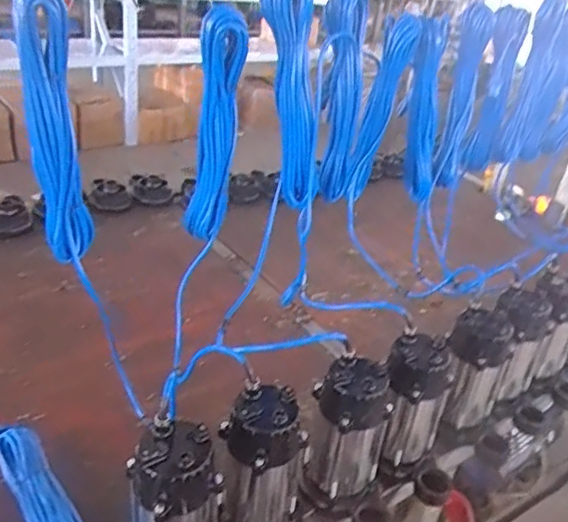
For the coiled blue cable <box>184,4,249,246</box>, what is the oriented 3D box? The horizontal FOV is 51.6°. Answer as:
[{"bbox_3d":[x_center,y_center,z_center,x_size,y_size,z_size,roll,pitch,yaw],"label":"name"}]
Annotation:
[{"bbox_3d":[-0.102,-0.191,0.878,0.070,0.343,0.034,-2,31,-16],"label":"coiled blue cable"}]

